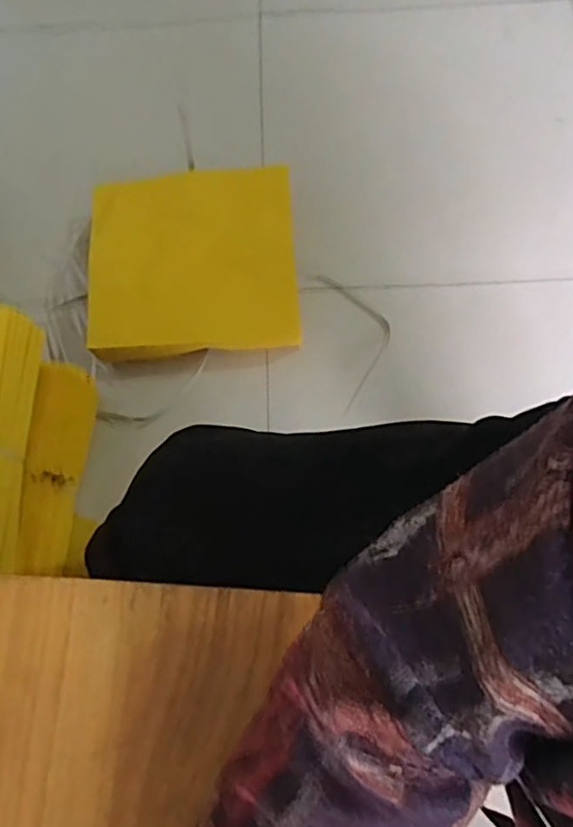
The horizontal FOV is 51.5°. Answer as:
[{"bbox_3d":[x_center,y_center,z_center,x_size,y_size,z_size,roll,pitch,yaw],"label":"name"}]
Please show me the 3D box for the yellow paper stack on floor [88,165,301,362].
[{"bbox_3d":[-0.143,-0.237,0.932,0.310,0.078,0.281,-5,73,0],"label":"yellow paper stack on floor"}]

